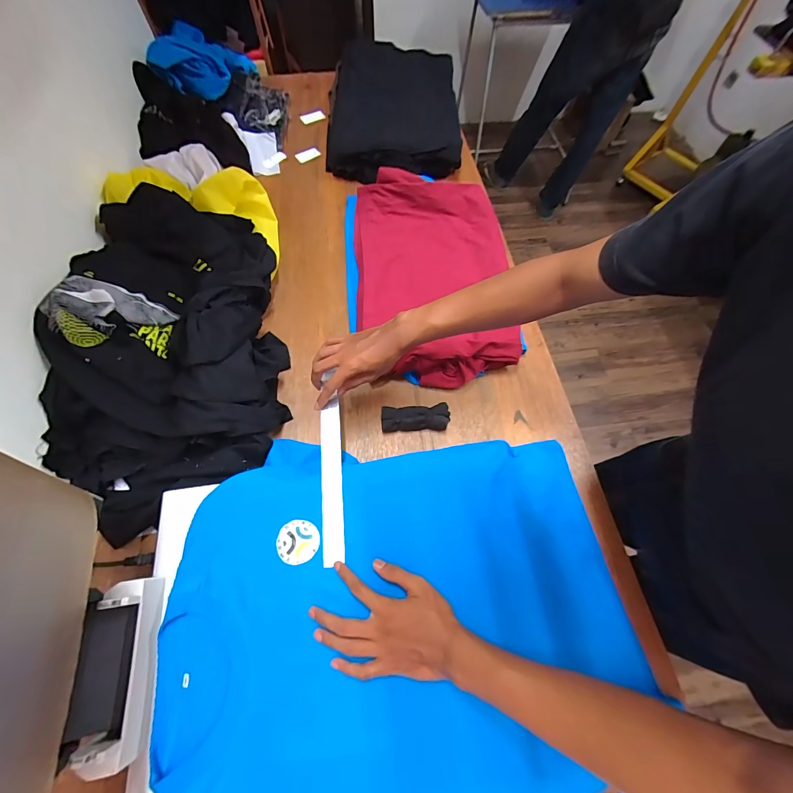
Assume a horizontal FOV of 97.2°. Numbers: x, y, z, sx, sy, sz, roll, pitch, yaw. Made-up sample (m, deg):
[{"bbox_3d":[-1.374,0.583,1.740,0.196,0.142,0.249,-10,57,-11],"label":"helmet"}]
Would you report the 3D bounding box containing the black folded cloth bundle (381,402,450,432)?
[{"bbox_3d":[0.034,0.039,0.658,0.123,0.031,0.048,-2,65,-3],"label":"black folded cloth bundle"}]

